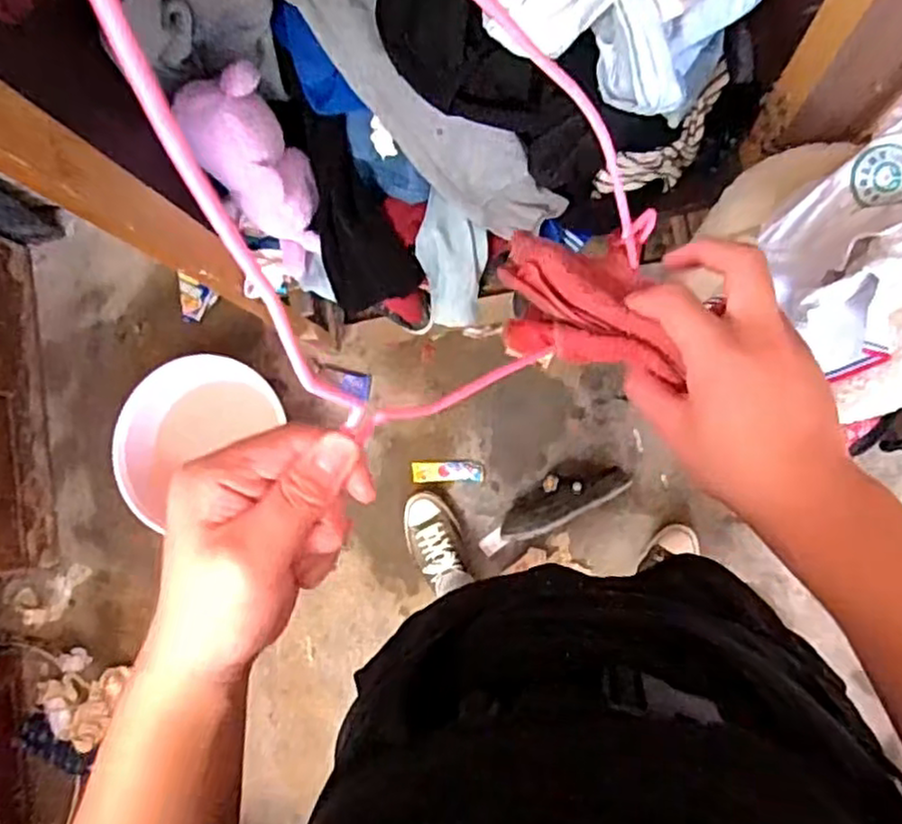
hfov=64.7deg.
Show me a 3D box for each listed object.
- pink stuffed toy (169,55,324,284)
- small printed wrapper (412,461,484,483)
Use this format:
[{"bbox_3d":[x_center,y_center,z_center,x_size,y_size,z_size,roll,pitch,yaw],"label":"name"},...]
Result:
[{"bbox_3d":[-0.247,-0.309,0.951,0.126,0.273,0.090,-24,43,5],"label":"pink stuffed toy"},{"bbox_3d":[-0.007,0.122,1.449,0.147,0.009,0.044,-1,85,7],"label":"small printed wrapper"}]

